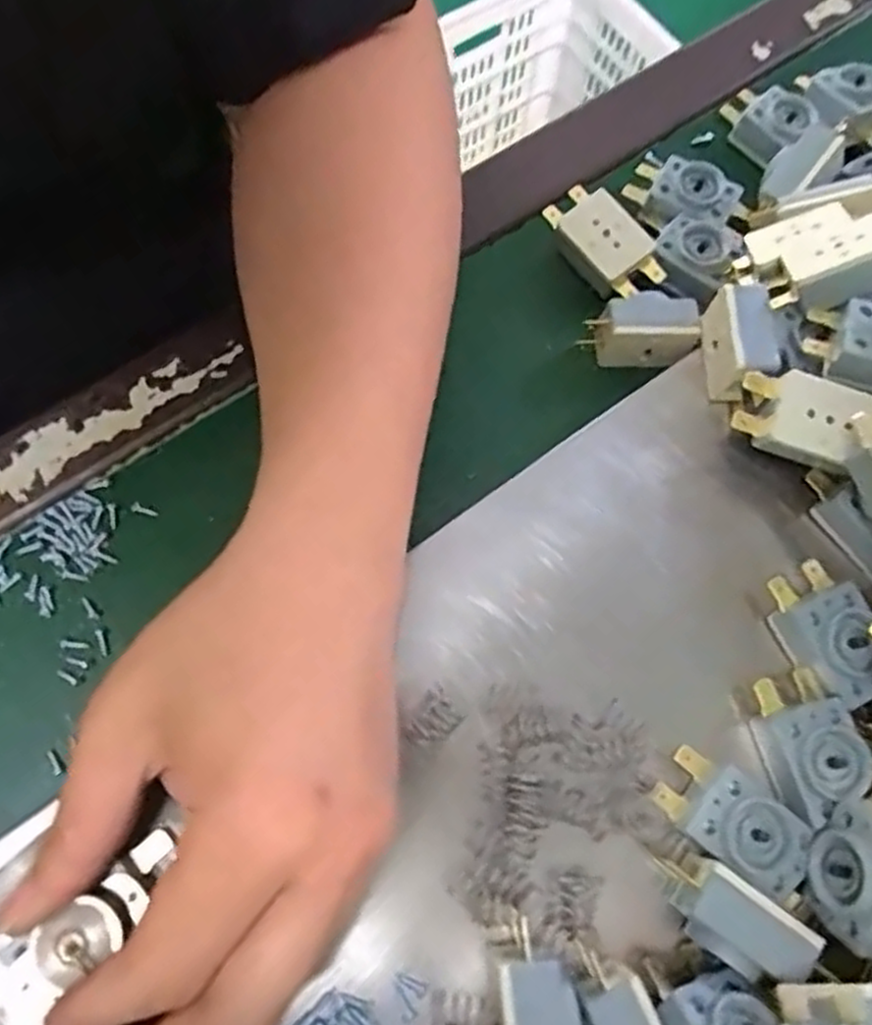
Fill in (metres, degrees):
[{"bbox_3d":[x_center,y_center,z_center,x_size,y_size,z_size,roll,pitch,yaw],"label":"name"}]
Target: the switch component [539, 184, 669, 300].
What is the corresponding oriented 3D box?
[{"bbox_3d":[0.072,-0.118,0.331,0.026,0.019,0.061,-37,75,-14],"label":"switch component"}]

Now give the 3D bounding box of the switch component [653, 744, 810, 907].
[{"bbox_3d":[0.092,0.097,0.238,0.046,0.017,0.026,34,73,10],"label":"switch component"}]

